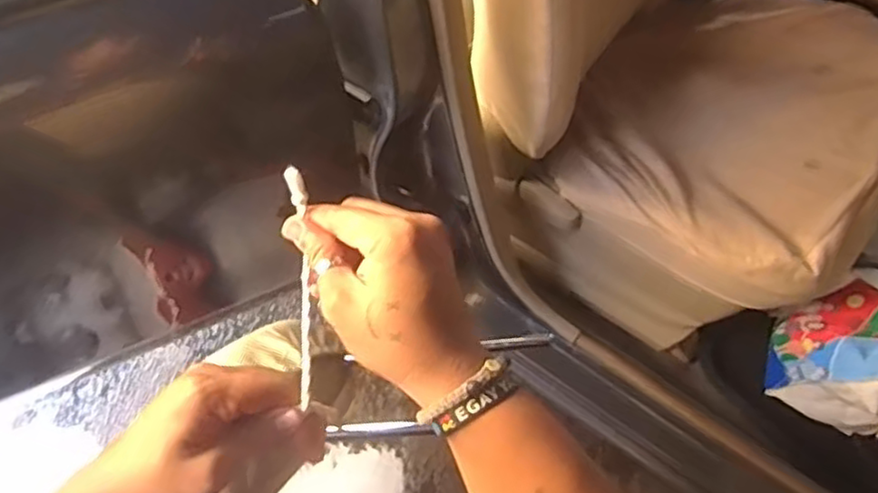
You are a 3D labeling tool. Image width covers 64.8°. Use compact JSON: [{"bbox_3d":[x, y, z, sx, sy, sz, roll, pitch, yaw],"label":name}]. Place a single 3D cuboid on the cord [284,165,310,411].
[{"bbox_3d":[-0.080,0.024,0.406,0.011,0.008,0.140,-2,97,-2],"label":"cord"}]

